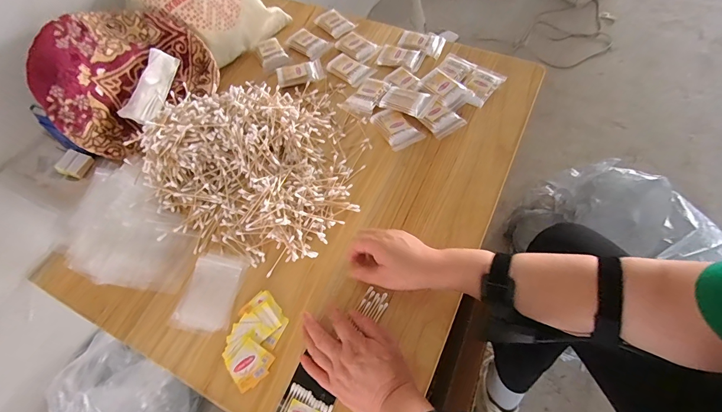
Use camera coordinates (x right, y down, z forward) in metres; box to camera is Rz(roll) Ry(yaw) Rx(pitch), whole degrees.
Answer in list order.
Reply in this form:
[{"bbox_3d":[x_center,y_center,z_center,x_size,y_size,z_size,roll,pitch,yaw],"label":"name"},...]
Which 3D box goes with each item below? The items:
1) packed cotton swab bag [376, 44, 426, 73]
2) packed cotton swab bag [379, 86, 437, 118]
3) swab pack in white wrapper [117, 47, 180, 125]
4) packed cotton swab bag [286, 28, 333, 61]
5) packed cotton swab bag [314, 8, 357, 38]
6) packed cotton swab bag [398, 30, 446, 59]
[{"bbox_3d":[0.082,-0.306,0.729,0.092,0.018,0.061,19,64,13],"label":"packed cotton swab bag"},{"bbox_3d":[0.085,-0.197,0.653,0.088,0.025,0.063,23,64,15],"label":"packed cotton swab bag"},{"bbox_3d":[-0.375,-0.213,0.639,0.051,0.019,0.144,24,69,-27],"label":"swab pack in white wrapper"},{"bbox_3d":[-0.118,-0.355,0.772,0.089,0.018,0.062,26,65,16],"label":"packed cotton swab bag"},{"bbox_3d":[-0.060,-0.414,0.802,0.085,0.014,0.056,40,70,22],"label":"packed cotton swab bag"},{"bbox_3d":[0.126,-0.346,0.758,0.093,0.024,0.060,26,65,16],"label":"packed cotton swab bag"}]

